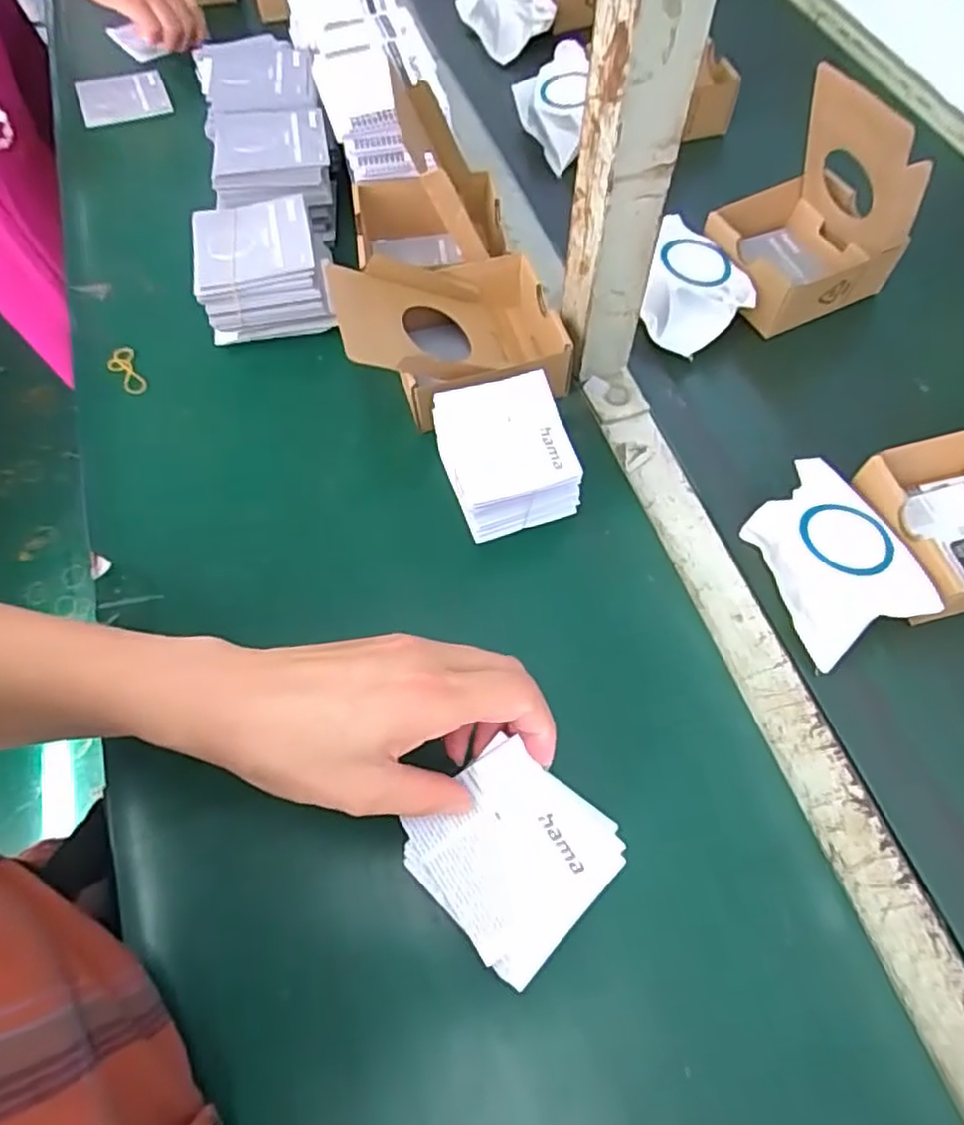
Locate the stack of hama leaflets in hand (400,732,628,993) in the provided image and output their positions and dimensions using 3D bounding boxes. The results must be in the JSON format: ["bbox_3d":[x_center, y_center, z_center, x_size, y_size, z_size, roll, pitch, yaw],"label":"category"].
[{"bbox_3d":[0.014,0.133,0.317,0.081,0.009,0.078,43,82,12],"label":"stack of hama leaflets in hand"}]

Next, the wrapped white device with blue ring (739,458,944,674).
[{"bbox_3d":[0.212,-0.003,0.422,0.071,0.034,0.119,-16,64,-8],"label":"wrapped white device with blue ring"}]

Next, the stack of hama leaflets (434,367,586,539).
[{"bbox_3d":[0.015,-0.066,0.440,0.077,0.063,0.073,-14,64,-7],"label":"stack of hama leaflets"}]

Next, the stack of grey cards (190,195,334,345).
[{"bbox_3d":[-0.163,-0.216,0.519,0.093,0.061,0.097,-13,64,-6],"label":"stack of grey cards"}]

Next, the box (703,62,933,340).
[{"bbox_3d":[0.244,-0.263,0.507,0.119,0.132,0.102,-23,65,-11],"label":"box"}]

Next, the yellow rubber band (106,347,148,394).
[{"bbox_3d":[-0.263,-0.143,0.513,0.021,0.009,0.041,-37,68,-17],"label":"yellow rubber band"}]

